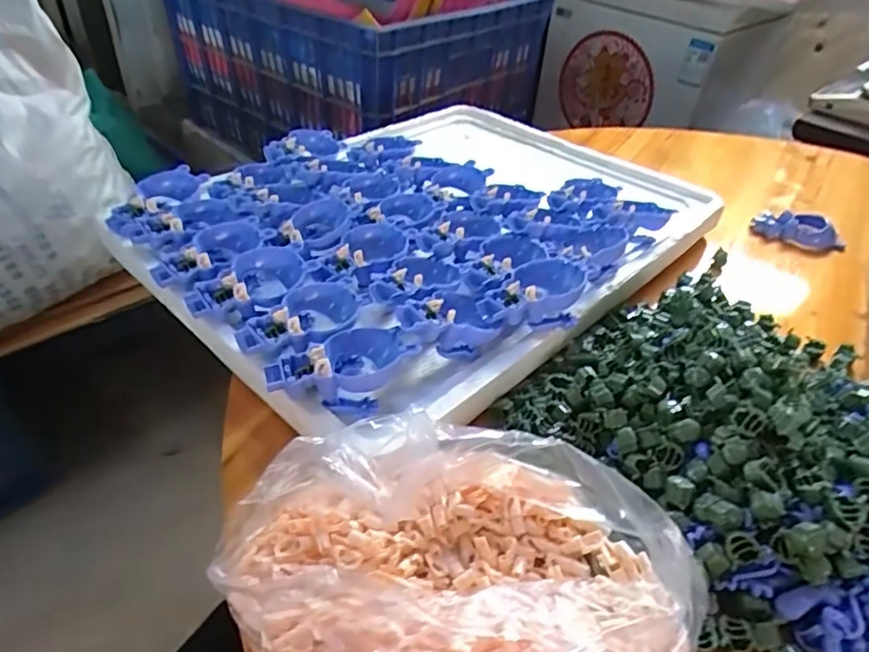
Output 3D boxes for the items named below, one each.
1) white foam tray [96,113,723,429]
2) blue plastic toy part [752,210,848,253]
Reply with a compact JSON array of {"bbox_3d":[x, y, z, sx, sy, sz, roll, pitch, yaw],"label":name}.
[{"bbox_3d":[-0.002,-0.123,0.616,0.420,0.080,0.550,34,48,31],"label":"white foam tray"},{"bbox_3d":[0.446,-0.118,0.698,0.103,0.026,0.040,21,42,20],"label":"blue plastic toy part"}]

